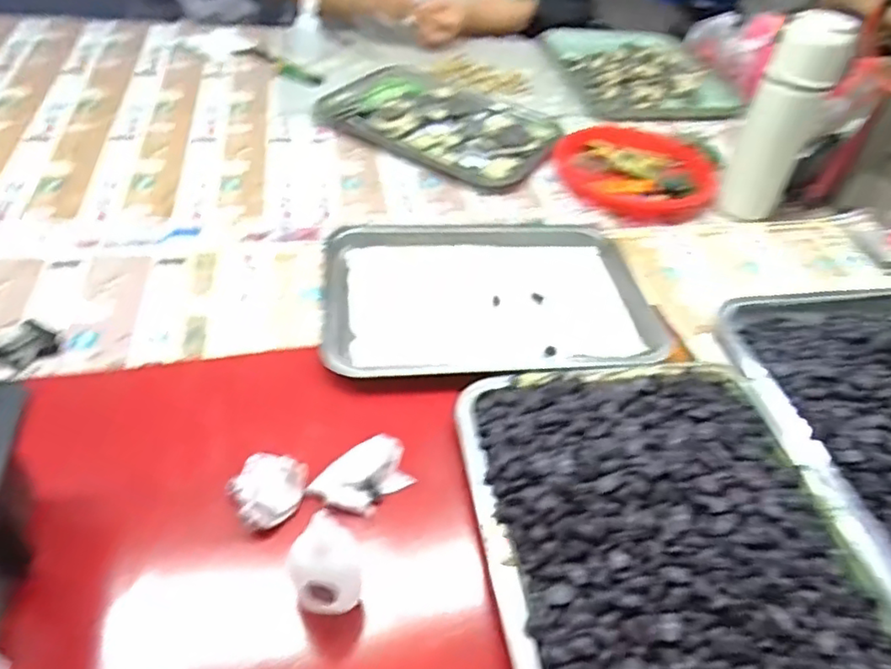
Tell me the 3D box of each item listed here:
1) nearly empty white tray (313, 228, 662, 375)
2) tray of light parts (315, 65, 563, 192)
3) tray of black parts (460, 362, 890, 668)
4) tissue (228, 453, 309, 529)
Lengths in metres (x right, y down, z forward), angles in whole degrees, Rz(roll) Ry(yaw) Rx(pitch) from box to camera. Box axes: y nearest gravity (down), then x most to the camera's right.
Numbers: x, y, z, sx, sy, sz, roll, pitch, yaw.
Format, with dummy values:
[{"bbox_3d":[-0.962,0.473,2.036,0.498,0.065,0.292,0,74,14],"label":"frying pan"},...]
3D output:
[{"bbox_3d":[0.040,-0.050,0.600,0.304,0.020,0.225,0,46,-6],"label":"nearly empty white tray"},{"bbox_3d":[-0.002,-0.306,0.844,0.314,0.027,0.234,28,49,20],"label":"tray of light parts"},{"bbox_3d":[0.157,0.135,0.395,0.247,0.040,0.308,-4,46,-10],"label":"tray of black parts"},{"bbox_3d":[-0.126,0.113,0.421,0.050,0.042,0.048,19,47,12],"label":"tissue"}]

